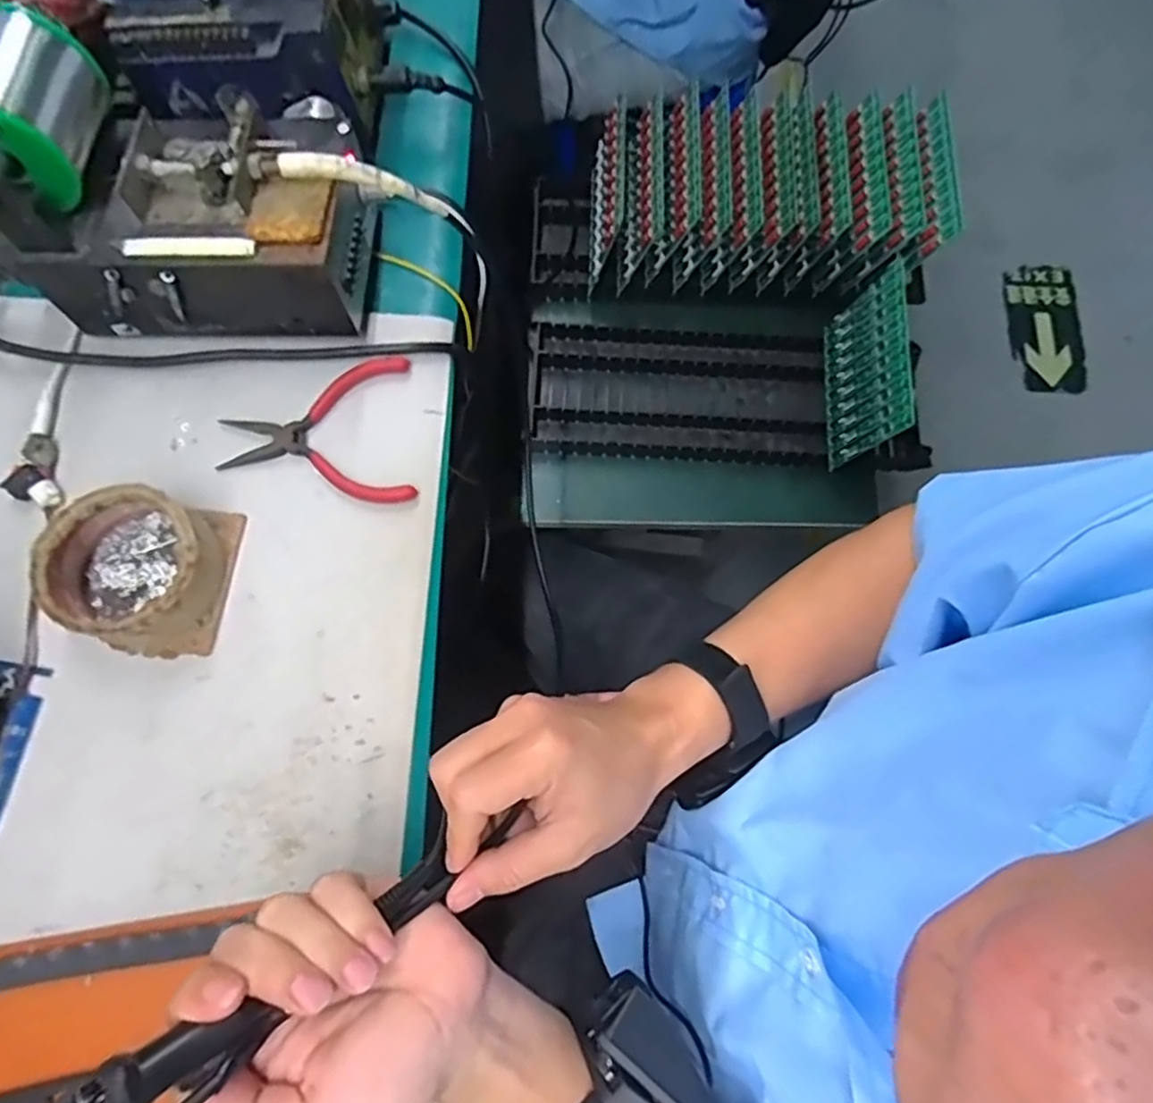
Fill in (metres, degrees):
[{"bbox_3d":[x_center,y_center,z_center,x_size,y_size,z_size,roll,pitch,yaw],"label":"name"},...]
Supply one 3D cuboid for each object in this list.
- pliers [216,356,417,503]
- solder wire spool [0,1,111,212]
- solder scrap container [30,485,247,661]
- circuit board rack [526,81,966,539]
[{"bbox_3d":[-0.163,-0.074,0.441,0.117,0.006,0.096,-5,76,-3],"label":"pliers"},{"bbox_3d":[-0.296,-0.239,0.380,0.057,0.066,0.085,6,76,0],"label":"solder wire spool"},{"bbox_3d":[-0.246,0.011,0.398,0.087,0.045,0.087,9,76,0],"label":"solder scrap container"},{"bbox_3d":[0.154,-0.238,0.725,0.404,0.158,0.404,2,76,-1],"label":"circuit board rack"}]

